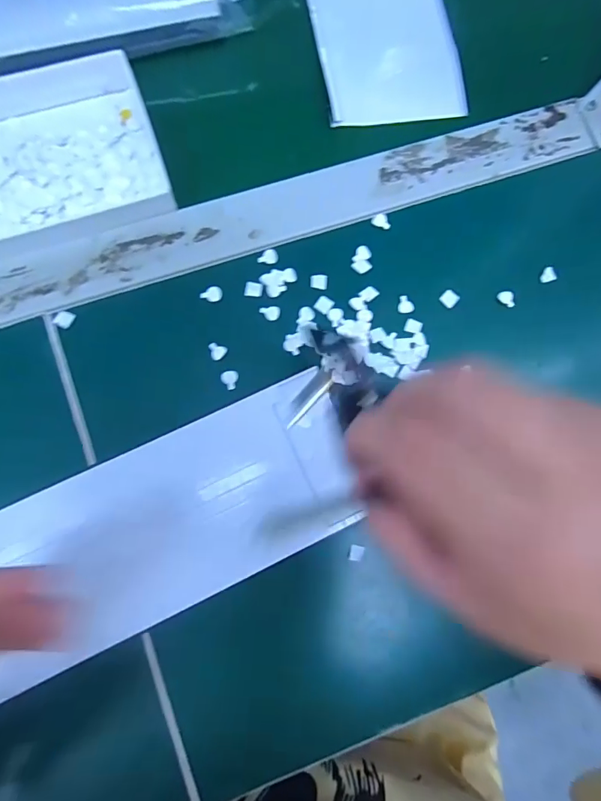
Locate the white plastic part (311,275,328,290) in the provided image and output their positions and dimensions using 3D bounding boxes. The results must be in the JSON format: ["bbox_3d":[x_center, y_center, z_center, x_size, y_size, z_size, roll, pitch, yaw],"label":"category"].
[{"bbox_3d":[0.012,-0.076,0.277,0.011,0.004,0.009,4,85,-4],"label":"white plastic part"}]

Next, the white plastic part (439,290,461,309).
[{"bbox_3d":[0.097,-0.067,0.282,0.011,0.004,0.011,42,84,0],"label":"white plastic part"}]

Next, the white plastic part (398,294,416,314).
[{"bbox_3d":[0.069,-0.062,0.279,0.011,0.004,0.012,6,85,-3],"label":"white plastic part"}]

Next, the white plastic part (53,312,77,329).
[{"bbox_3d":[-0.144,-0.050,0.263,0.009,0.004,0.011,30,84,-1],"label":"white plastic part"}]

